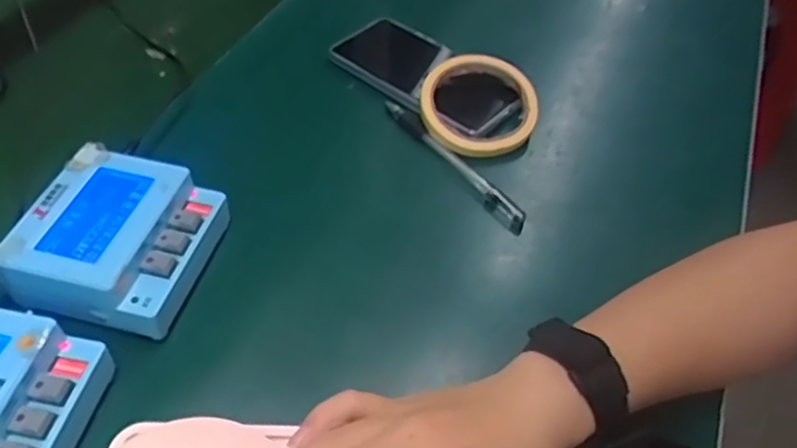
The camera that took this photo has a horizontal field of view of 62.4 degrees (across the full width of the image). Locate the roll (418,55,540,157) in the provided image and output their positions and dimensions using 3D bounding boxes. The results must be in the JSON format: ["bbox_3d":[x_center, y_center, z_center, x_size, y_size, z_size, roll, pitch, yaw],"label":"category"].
[{"bbox_3d":[0.064,-0.095,0.521,0.092,0.018,0.091,0,64,-1],"label":"roll"}]

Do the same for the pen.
[{"bbox_3d":[0.041,-0.048,0.505,0.013,0.014,0.158,-28,54,-25],"label":"pen"}]

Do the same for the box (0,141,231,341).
[{"bbox_3d":[-0.168,0.006,0.401,0.101,0.035,0.107,9,48,6],"label":"box"}]

